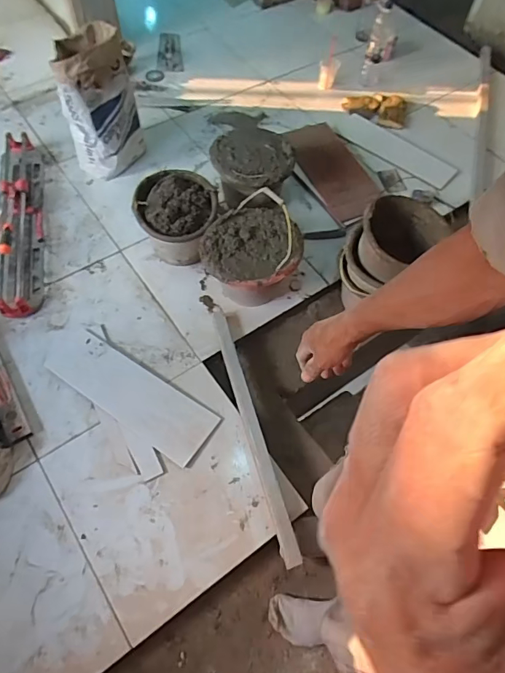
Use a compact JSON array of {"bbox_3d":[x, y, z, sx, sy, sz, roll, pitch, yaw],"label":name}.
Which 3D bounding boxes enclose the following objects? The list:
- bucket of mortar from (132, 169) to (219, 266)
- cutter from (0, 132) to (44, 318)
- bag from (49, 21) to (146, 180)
[{"bbox_3d":[-0.233,-0.357,1.422,0.238,0.229,0.257,2,61,-3],"label":"bucket of mortar"},{"bbox_3d":[-0.795,-0.433,1.503,0.153,0.118,0.831,-11,60,-8],"label":"cutter"},{"bbox_3d":[-0.513,-0.779,1.529,0.243,0.423,0.303,-17,61,-12],"label":"bag"}]

